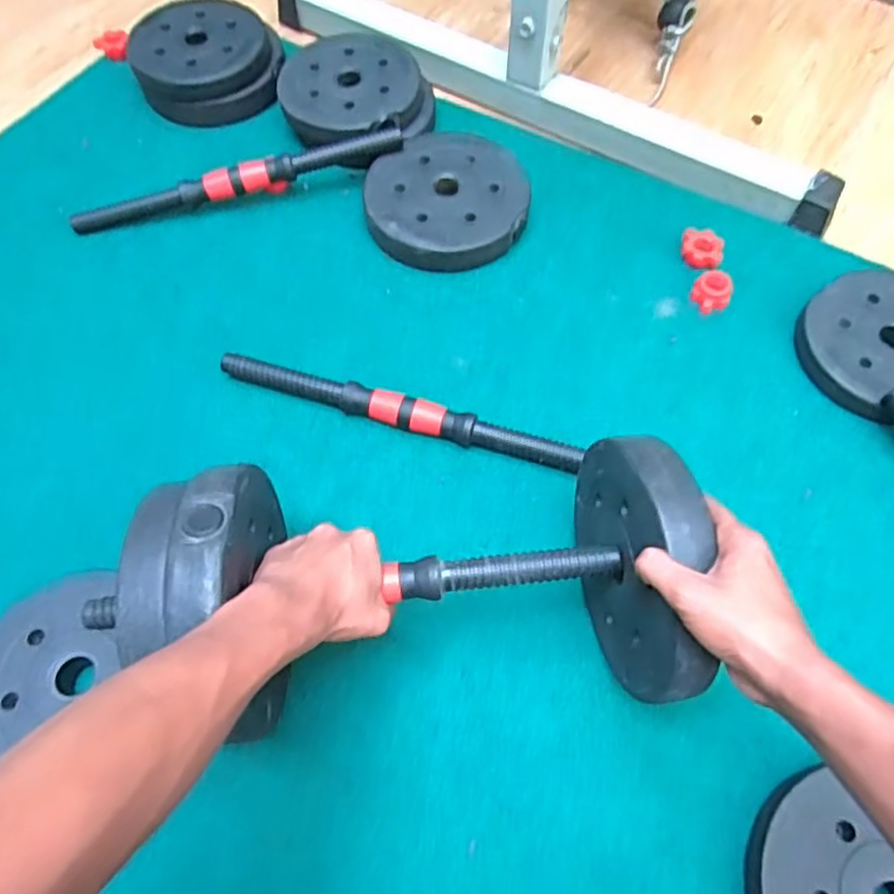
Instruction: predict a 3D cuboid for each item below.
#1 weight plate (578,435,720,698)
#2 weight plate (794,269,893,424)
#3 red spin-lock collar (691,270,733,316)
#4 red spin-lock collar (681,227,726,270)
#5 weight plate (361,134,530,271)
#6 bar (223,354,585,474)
[{"bbox_3d":[0.141,0.088,0.510,0.048,0.170,0.184,-5,60,-1],"label":"weight plate"},{"bbox_3d":[0.456,-0.103,0.714,0.170,0.042,0.162,0,62,0],"label":"weight plate"},{"bbox_3d":[0.288,-0.170,0.756,0.041,0.027,0.038,0,62,0],"label":"red spin-lock collar"},{"bbox_3d":[0.288,-0.225,0.783,0.046,0.022,0.042,0,62,0],"label":"red spin-lock collar"},{"bbox_3d":[0.001,-0.295,0.819,0.188,0.048,0.203,0,62,0],"label":"weight plate"},{"bbox_3d":[-0.050,-0.033,0.684,0.365,0.038,0.028,16,63,9],"label":"bar"}]

